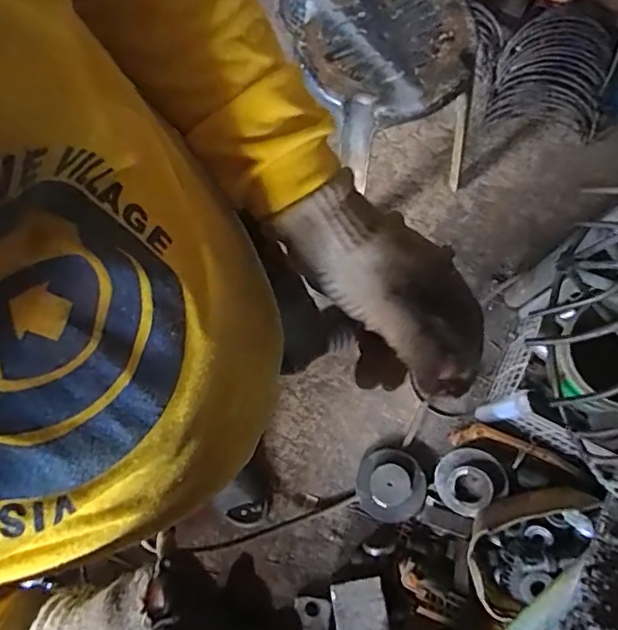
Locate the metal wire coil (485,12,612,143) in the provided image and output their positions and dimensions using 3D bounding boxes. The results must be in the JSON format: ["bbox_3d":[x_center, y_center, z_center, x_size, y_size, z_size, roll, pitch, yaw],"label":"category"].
[{"bbox_3d":[0.589,-0.582,1.352,0.249,0.157,0.242,14,76,5],"label":"metal wire coil"}]

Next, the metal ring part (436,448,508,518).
[{"bbox_3d":[0.315,0.324,1.102,0.123,0.050,0.118,0,75,1],"label":"metal ring part"}]

